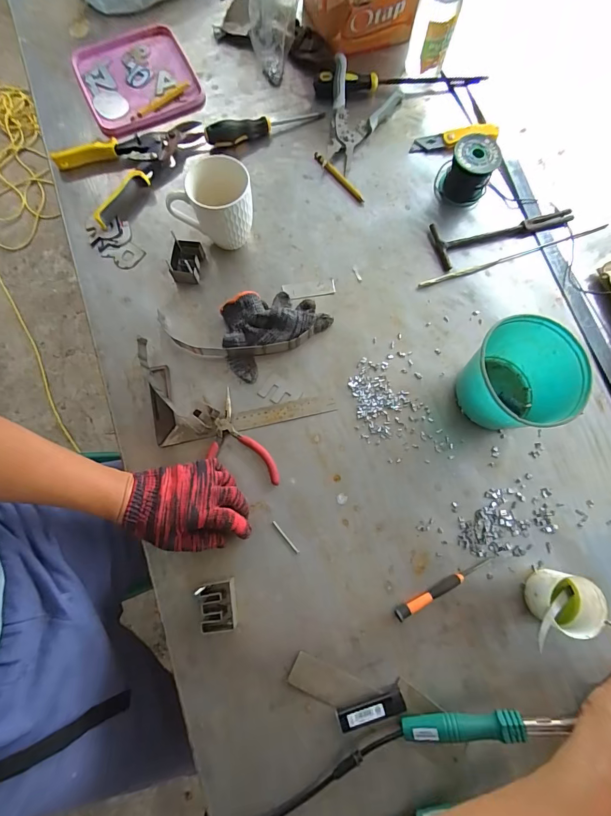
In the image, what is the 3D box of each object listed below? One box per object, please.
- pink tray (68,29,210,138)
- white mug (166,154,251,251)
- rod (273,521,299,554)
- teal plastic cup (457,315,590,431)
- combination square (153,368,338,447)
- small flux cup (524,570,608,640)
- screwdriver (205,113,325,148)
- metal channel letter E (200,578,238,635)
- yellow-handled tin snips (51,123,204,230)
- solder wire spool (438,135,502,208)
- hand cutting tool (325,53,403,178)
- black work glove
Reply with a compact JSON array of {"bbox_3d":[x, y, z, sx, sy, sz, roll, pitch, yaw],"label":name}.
[{"bbox_3d":[-0.291,-0.570,0.657,0.185,0.020,0.221,-26,79,-7],"label":"pink tray"},{"bbox_3d":[-0.126,-0.286,0.540,0.102,0.116,0.074,20,77,3],"label":"white mug"},{"bbox_3d":[-0.026,0.168,0.491,0.005,0.004,0.050,-40,81,-10],"label":"rod"},{"bbox_3d":[0.268,-0.031,0.484,0.122,0.114,0.118,0,77,-1],"label":"teal plastic cup"},{"bbox_3d":[-0.091,-0.025,0.529,0.247,0.020,0.112,-12,77,-4],"label":"combination square"},{"bbox_3d":[0.307,0.232,0.453,0.070,0.055,0.062,13,77,2],"label":"small flux cup"},{"bbox_3d":[-0.068,-0.469,0.626,0.197,0.032,0.034,-21,78,-6],"label":"screwdriver"},{"bbox_3d":[-0.106,0.242,0.459,0.041,0.022,0.058,-6,77,-2],"label":"metal channel letter E"},{"bbox_3d":[-0.270,-0.397,0.608,0.215,0.028,0.141,-36,80,-9],"label":"yellow-handled tin snips"},{"bbox_3d":[0.254,-0.370,0.591,0.075,0.067,0.068,28,78,5],"label":"solder wire spool"},{"bbox_3d":[0.096,-0.478,0.624,0.122,0.043,0.189,9,77,1],"label":"hand cutting tool"},{"bbox_3d":[-0.052,-0.122,0.539,0.155,0.043,0.108,-32,79,-8],"label":"black work glove"}]

